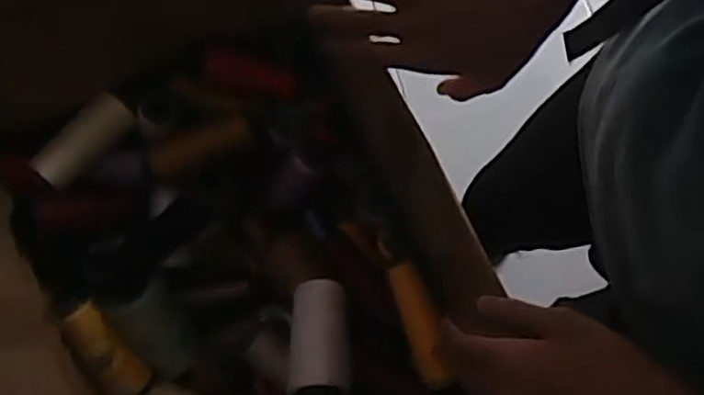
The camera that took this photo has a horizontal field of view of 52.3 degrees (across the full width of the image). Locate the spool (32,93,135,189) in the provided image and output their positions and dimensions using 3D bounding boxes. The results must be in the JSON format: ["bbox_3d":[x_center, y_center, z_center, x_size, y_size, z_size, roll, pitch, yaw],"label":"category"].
[{"bbox_3d":[-0.255,-0.055,0.682,0.037,0.028,0.100,40,80,10],"label":"spool"}]

